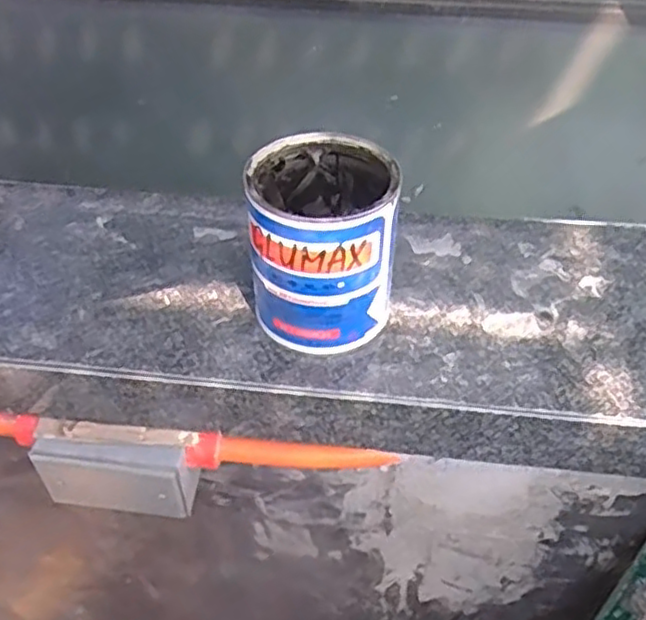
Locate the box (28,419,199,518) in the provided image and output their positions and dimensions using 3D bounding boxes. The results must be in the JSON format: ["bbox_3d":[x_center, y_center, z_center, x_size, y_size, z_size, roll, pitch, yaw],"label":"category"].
[{"bbox_3d":[-0.164,0.130,0.540,0.122,0.082,0.032,4,45,4],"label":"box"}]

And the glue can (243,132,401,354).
[{"bbox_3d":[-0.001,-0.045,0.478,0.094,0.123,0.103,0,45,0],"label":"glue can"}]

